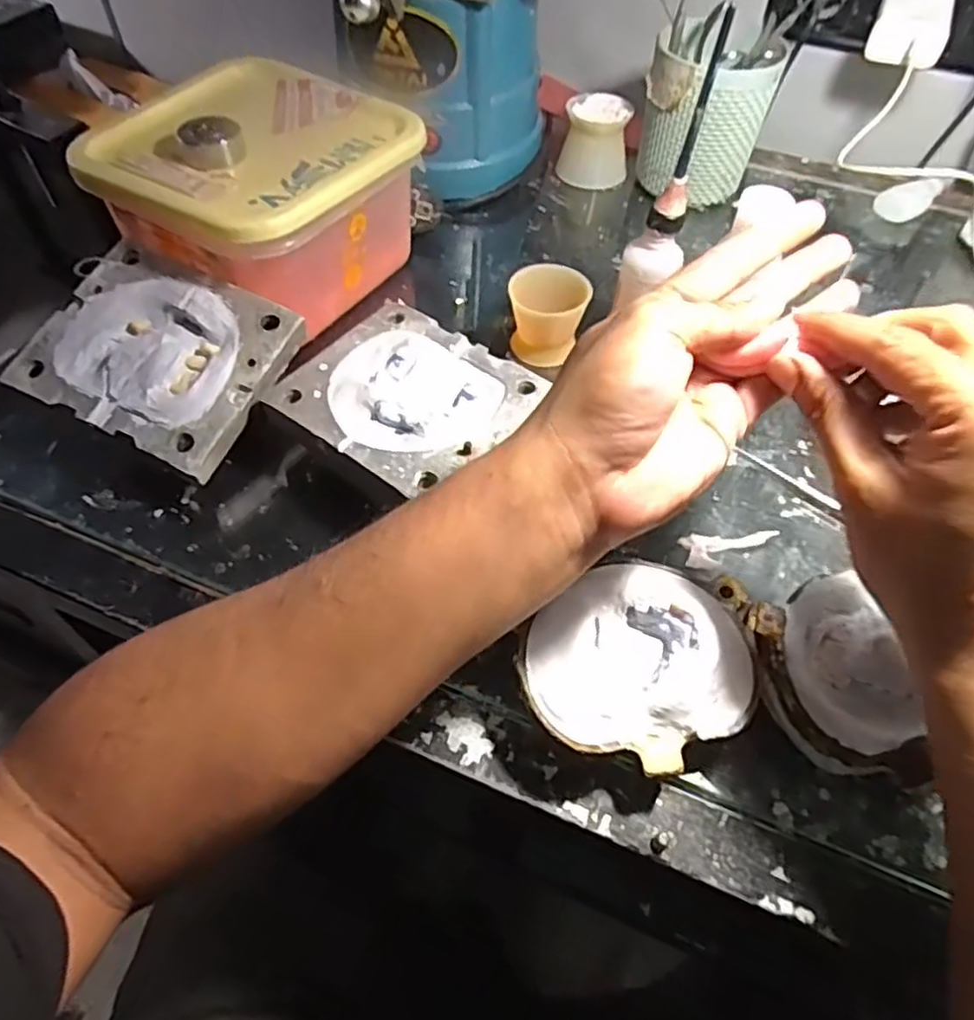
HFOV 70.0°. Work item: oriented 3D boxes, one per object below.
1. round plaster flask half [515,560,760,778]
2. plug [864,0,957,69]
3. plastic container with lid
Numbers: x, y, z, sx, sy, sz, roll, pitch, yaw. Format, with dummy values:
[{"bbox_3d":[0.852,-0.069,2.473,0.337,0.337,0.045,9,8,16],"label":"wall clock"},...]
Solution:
[{"bbox_3d":[0.071,0.076,0.320,0.102,0.042,0.086,-36,63,-24],"label":"round plaster flask half"},{"bbox_3d":[0.328,-0.375,0.537,0.053,0.029,0.082,21,56,13],"label":"plug"},{"bbox_3d":[-0.146,-0.206,0.470,0.168,0.103,0.174,30,59,18],"label":"plastic container with lid"}]

